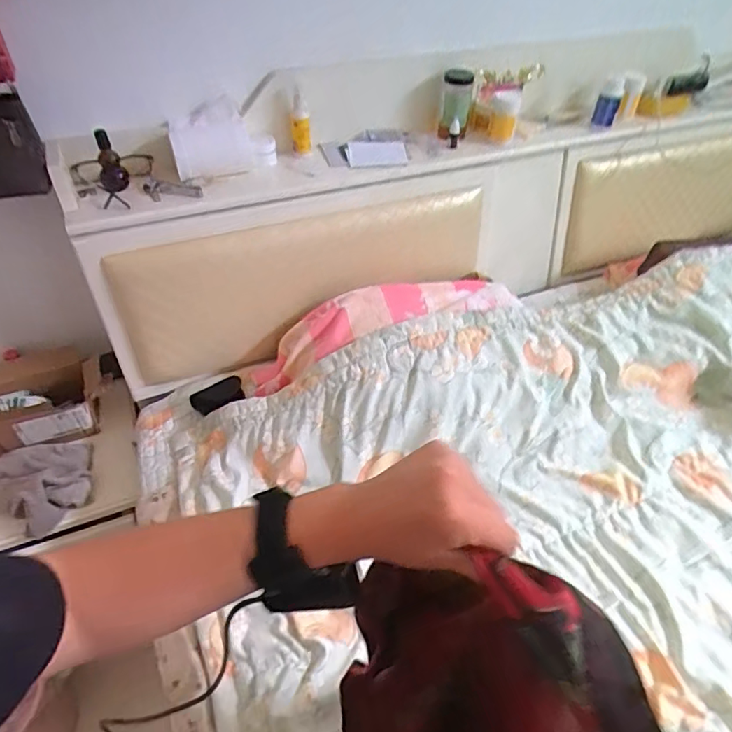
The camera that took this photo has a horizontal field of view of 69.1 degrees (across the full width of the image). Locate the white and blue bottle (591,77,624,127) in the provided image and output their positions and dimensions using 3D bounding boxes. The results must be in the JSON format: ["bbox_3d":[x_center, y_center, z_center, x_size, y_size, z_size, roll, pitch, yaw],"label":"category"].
[{"bbox_3d":[0.511,-0.554,1.123,0.044,0.086,0.044,21,49,17],"label":"white and blue bottle"}]

